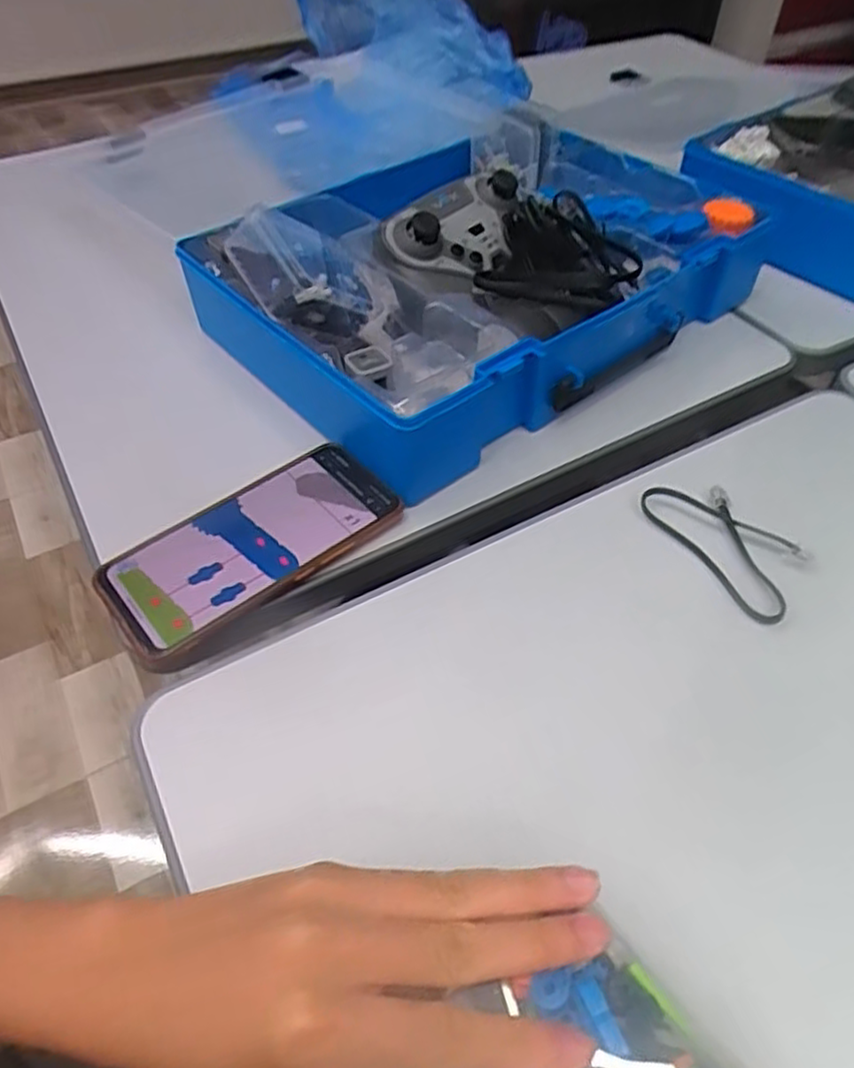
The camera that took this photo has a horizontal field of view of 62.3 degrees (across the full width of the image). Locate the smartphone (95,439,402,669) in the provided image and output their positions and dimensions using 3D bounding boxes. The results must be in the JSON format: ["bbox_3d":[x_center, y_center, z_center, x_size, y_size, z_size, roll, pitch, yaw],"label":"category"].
[{"bbox_3d":[-0.095,0.006,0.389,0.158,0.016,0.078,-36,58,-27],"label":"smartphone"}]

